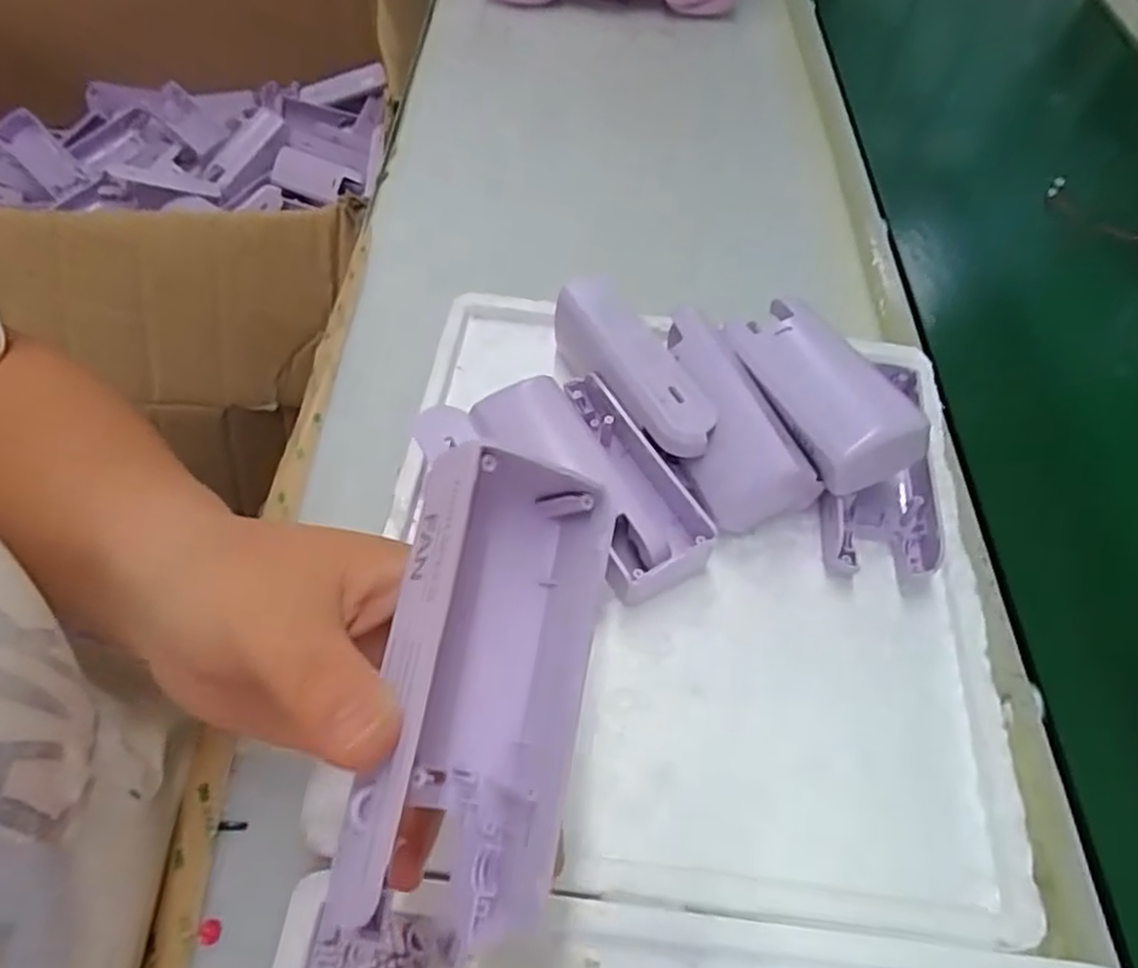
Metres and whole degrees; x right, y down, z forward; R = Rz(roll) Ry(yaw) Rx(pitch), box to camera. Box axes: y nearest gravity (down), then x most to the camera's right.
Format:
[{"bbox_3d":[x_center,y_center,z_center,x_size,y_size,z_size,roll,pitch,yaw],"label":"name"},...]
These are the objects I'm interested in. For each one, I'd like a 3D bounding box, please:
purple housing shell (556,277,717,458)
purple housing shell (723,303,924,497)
[{"bbox_3d":[0.030,-0.053,0.335,0.034,0.023,0.100,-29,63,-21],"label":"purple housing shell"},{"bbox_3d":[0.109,-0.046,0.327,0.040,0.028,0.100,-18,60,-16],"label":"purple housing shell"}]

